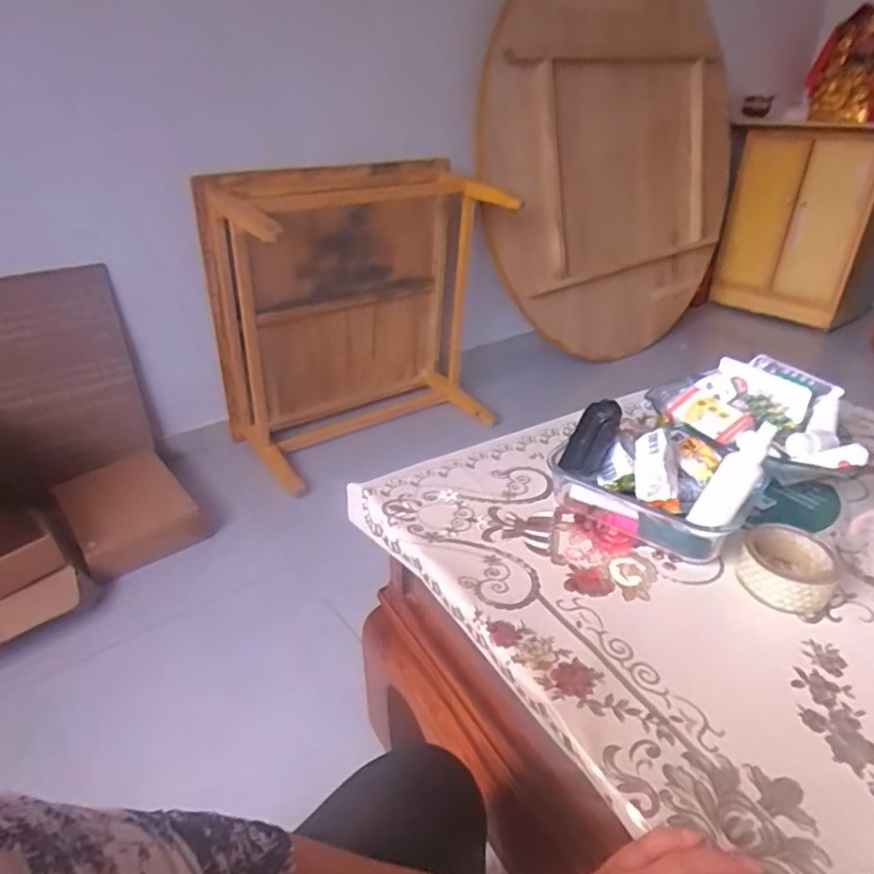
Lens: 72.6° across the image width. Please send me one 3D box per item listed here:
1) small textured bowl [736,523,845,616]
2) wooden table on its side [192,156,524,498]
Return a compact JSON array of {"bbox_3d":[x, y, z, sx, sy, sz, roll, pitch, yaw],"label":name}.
[{"bbox_3d":[0.358,0.135,0.607,0.087,0.040,0.087,0,30,0],"label":"small textured bowl"},{"bbox_3d":[-0.220,-0.357,1.734,0.796,0.790,0.431,-17,34,-26],"label":"wooden table on its side"}]

